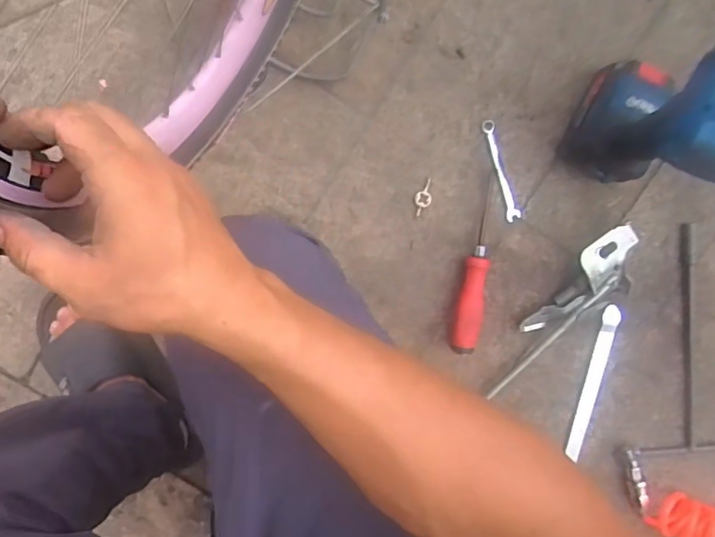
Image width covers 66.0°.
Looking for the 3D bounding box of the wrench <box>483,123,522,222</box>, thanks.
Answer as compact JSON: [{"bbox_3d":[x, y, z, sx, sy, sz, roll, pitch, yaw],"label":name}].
[{"bbox_3d":[0.161,-0.109,0.617,0.016,0.007,0.114,-17,99,3],"label":"wrench"}]

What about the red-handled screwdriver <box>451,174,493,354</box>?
[{"bbox_3d":[0.136,0.000,0.624,0.031,0.027,0.194,8,100,-1],"label":"red-handled screwdriver"}]

